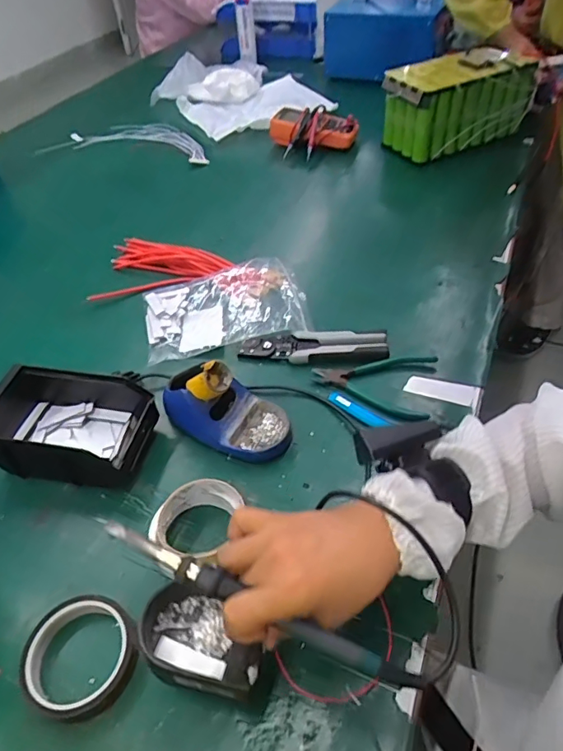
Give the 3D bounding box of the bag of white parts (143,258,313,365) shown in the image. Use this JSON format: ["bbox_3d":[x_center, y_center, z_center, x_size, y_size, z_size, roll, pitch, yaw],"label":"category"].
[{"bbox_3d":[-0.083,-0.104,0.744,0.224,0.032,0.167,-11,47,-6],"label":"bag of white parts"}]

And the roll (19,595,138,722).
[{"bbox_3d":[-0.170,0.237,0.433,0.092,0.021,0.088,-2,47,2],"label":"roll"}]

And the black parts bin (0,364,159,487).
[{"bbox_3d":[-0.242,0.054,0.584,0.188,0.071,0.118,7,48,11],"label":"black parts bin"}]

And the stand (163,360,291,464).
[{"bbox_3d":[-0.064,0.031,0.578,0.154,0.081,0.080,14,49,17],"label":"stand"}]

